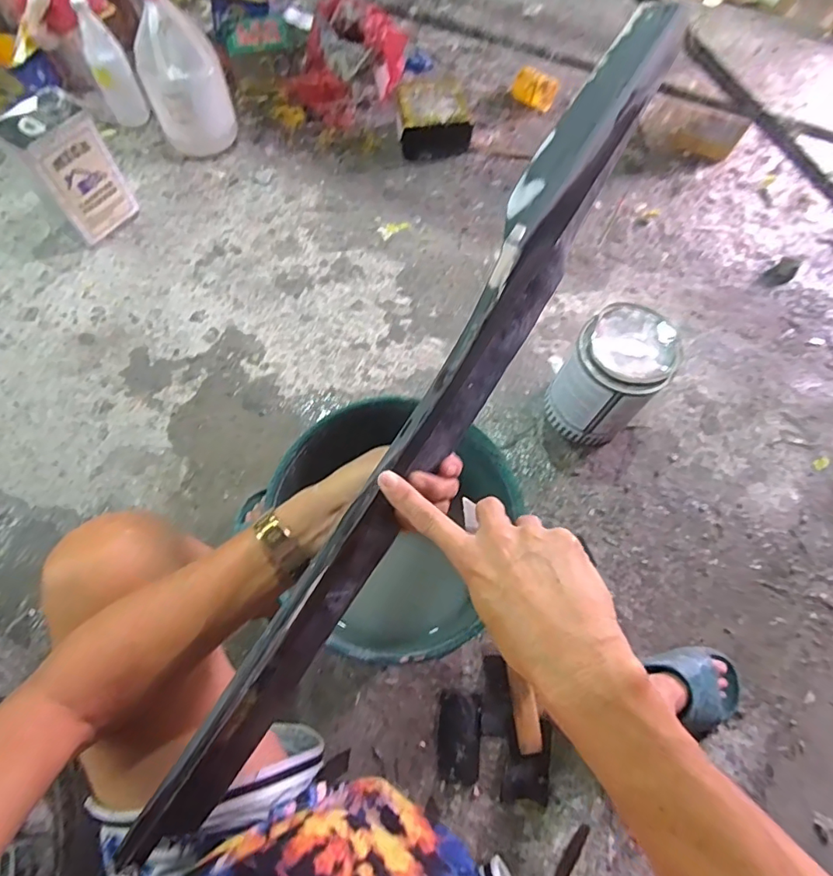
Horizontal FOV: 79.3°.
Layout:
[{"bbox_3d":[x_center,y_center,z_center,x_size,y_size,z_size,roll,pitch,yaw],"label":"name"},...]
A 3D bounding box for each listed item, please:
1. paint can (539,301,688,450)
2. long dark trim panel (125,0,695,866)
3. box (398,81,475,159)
[{"bbox_3d":[0.347,-0.108,0.920,0.157,0.214,0.186,30,71,10],"label":"paint can"},{"bbox_3d":[0.028,-0.044,0.395,0.055,0.087,0.745,30,81,10],"label":"long dark trim panel"},{"bbox_3d":[0.043,-0.789,1.248,0.180,0.097,0.164,-1,69,-2],"label":"box"}]

